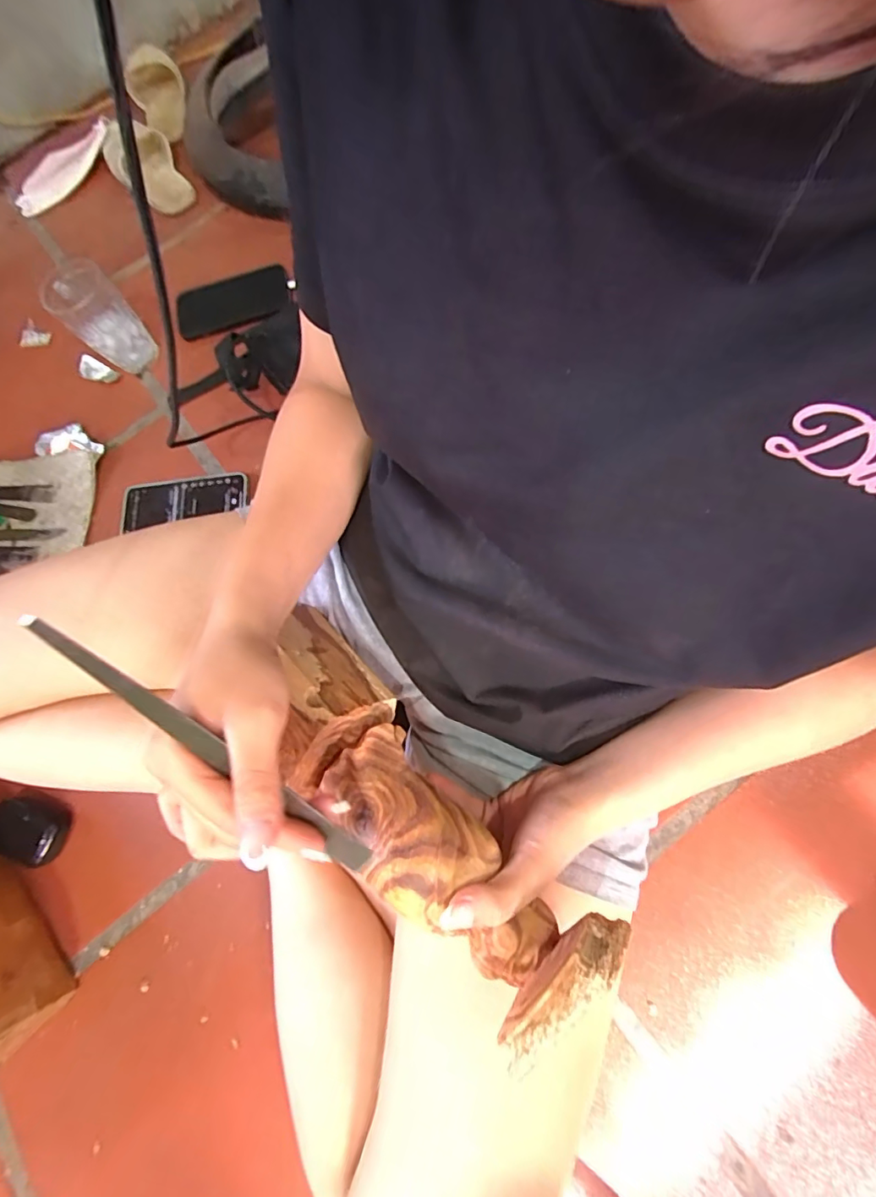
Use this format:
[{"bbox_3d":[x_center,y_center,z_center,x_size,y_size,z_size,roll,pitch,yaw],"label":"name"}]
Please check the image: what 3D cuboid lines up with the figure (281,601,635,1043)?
[{"bbox_3d":[-0.027,0.114,0.297,0.078,0.058,0.275,-42,66,-8],"label":"figure"}]

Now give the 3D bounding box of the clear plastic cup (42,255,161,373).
[{"bbox_3d":[-0.433,-0.358,0.627,0.077,0.115,0.072,-2,74,6],"label":"clear plastic cup"}]

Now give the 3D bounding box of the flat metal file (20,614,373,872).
[{"bbox_3d":[-0.107,0.072,0.230,0.191,0.011,0.012,43,80,-14],"label":"flat metal file"}]

